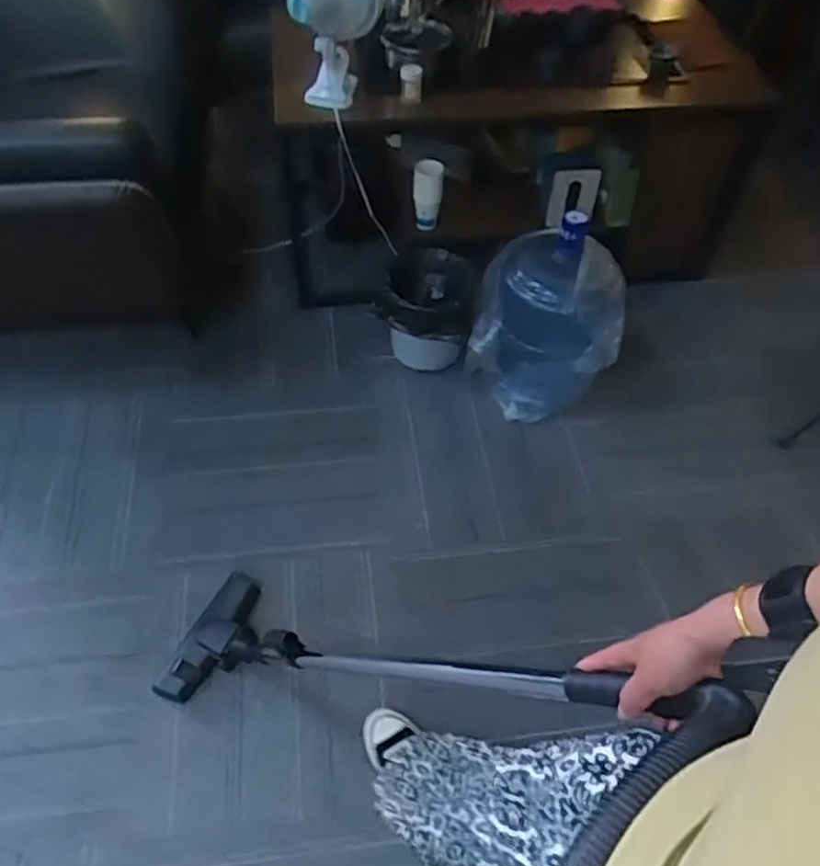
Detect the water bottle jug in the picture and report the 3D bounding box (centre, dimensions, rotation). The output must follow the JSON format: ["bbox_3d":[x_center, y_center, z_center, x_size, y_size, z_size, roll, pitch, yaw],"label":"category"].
[{"bbox_3d":[0.310,-0.274,1.669,0.316,0.463,0.273,-1,54,0],"label":"water bottle jug"}]

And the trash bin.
[{"bbox_3d":[0.049,-0.300,1.774,0.221,0.211,0.222,10,54,7],"label":"trash bin"}]

